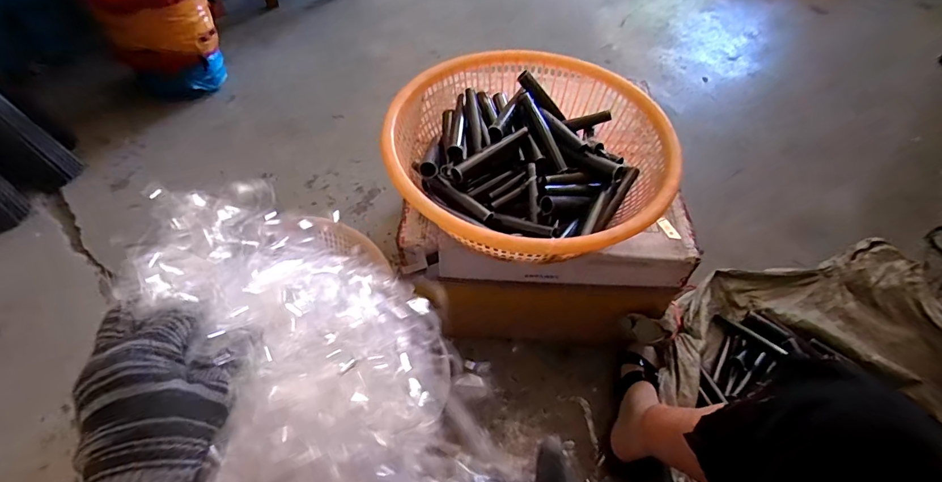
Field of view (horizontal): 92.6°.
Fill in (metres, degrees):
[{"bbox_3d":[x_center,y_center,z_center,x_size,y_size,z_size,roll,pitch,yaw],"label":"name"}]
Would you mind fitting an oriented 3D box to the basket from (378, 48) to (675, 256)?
[{"bbox_3d":[0.083,-0.123,0.670,0.387,0.108,0.383,1,54,-2],"label":"basket"}]

